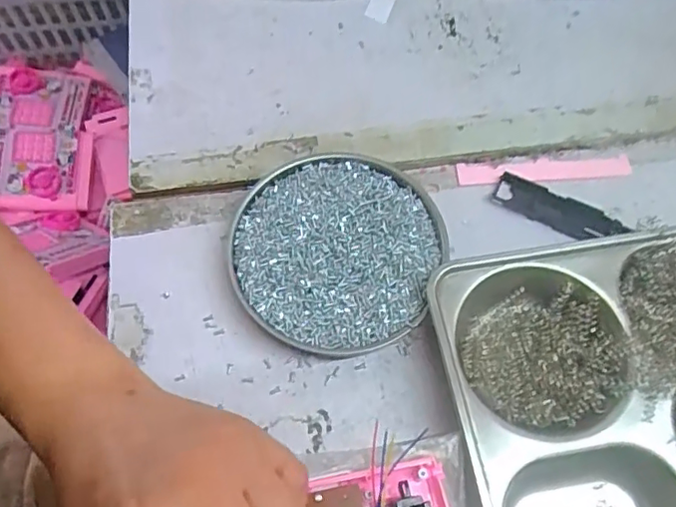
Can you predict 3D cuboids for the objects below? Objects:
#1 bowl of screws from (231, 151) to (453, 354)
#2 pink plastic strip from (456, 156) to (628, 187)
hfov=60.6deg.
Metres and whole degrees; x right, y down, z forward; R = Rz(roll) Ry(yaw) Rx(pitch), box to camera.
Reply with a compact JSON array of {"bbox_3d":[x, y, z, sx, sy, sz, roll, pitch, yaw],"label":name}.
[{"bbox_3d":[-0.001,-0.002,0.368,0.131,0.022,0.128,0,65,0],"label":"bowl of screws"},{"bbox_3d":[0.146,-0.059,0.410,0.123,0.005,0.018,-3,65,-2],"label":"pink plastic strip"}]

